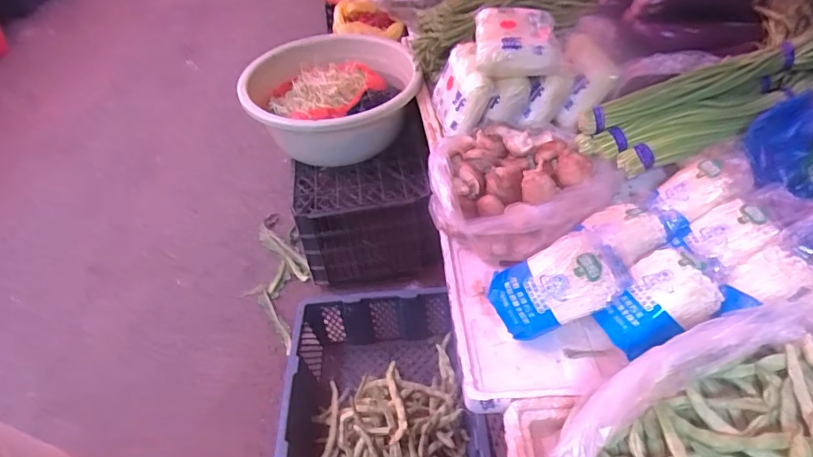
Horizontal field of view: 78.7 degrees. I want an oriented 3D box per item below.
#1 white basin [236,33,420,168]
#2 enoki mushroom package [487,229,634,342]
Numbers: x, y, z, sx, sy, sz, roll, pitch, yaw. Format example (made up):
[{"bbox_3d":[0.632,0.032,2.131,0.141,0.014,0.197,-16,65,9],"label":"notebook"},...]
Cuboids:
[{"bbox_3d":[-0.189,-0.328,1.250,0.391,0.162,0.480,-19,46,-11],"label":"white basin"},{"bbox_3d":[0.206,0.076,0.665,0.172,0.090,0.106,-17,46,-9],"label":"enoki mushroom package"}]

